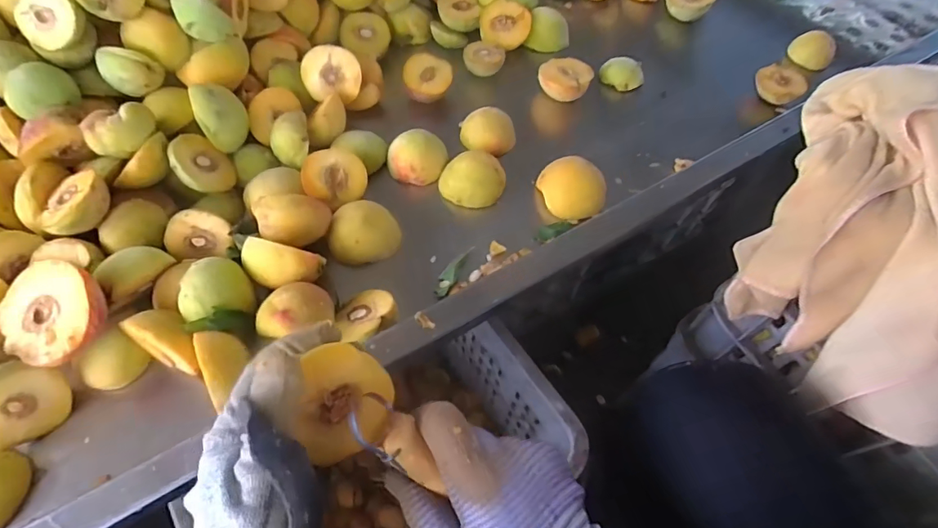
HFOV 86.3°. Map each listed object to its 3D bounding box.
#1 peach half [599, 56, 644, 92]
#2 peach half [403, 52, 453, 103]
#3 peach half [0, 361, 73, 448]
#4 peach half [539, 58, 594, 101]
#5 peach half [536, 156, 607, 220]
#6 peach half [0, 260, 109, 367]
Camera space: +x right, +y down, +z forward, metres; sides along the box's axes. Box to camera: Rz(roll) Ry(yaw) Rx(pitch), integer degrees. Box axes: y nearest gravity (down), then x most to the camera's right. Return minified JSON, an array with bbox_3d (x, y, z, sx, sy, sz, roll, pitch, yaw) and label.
[{"bbox_3d":[0.189,-0.235,0.616,0.053,0.021,0.039,10,58,2],"label":"peach half"},{"bbox_3d":[-0.048,-0.207,0.584,0.056,0.041,0.062,1,58,-3],"label":"peach half"},{"bbox_3d":[-0.331,0.099,0.364,0.030,0.059,0.060,15,20,35],"label":"peach half"},{"bbox_3d":[0.114,-0.218,0.589,0.062,0.024,0.045,8,58,1],"label":"peach half"},{"bbox_3d":[0.103,-0.072,0.506,0.067,0.042,0.060,9,58,2],"label":"peach half"},{"bbox_3d":[-0.303,0.036,0.369,0.067,0.029,0.076,-25,75,-1],"label":"peach half"}]

